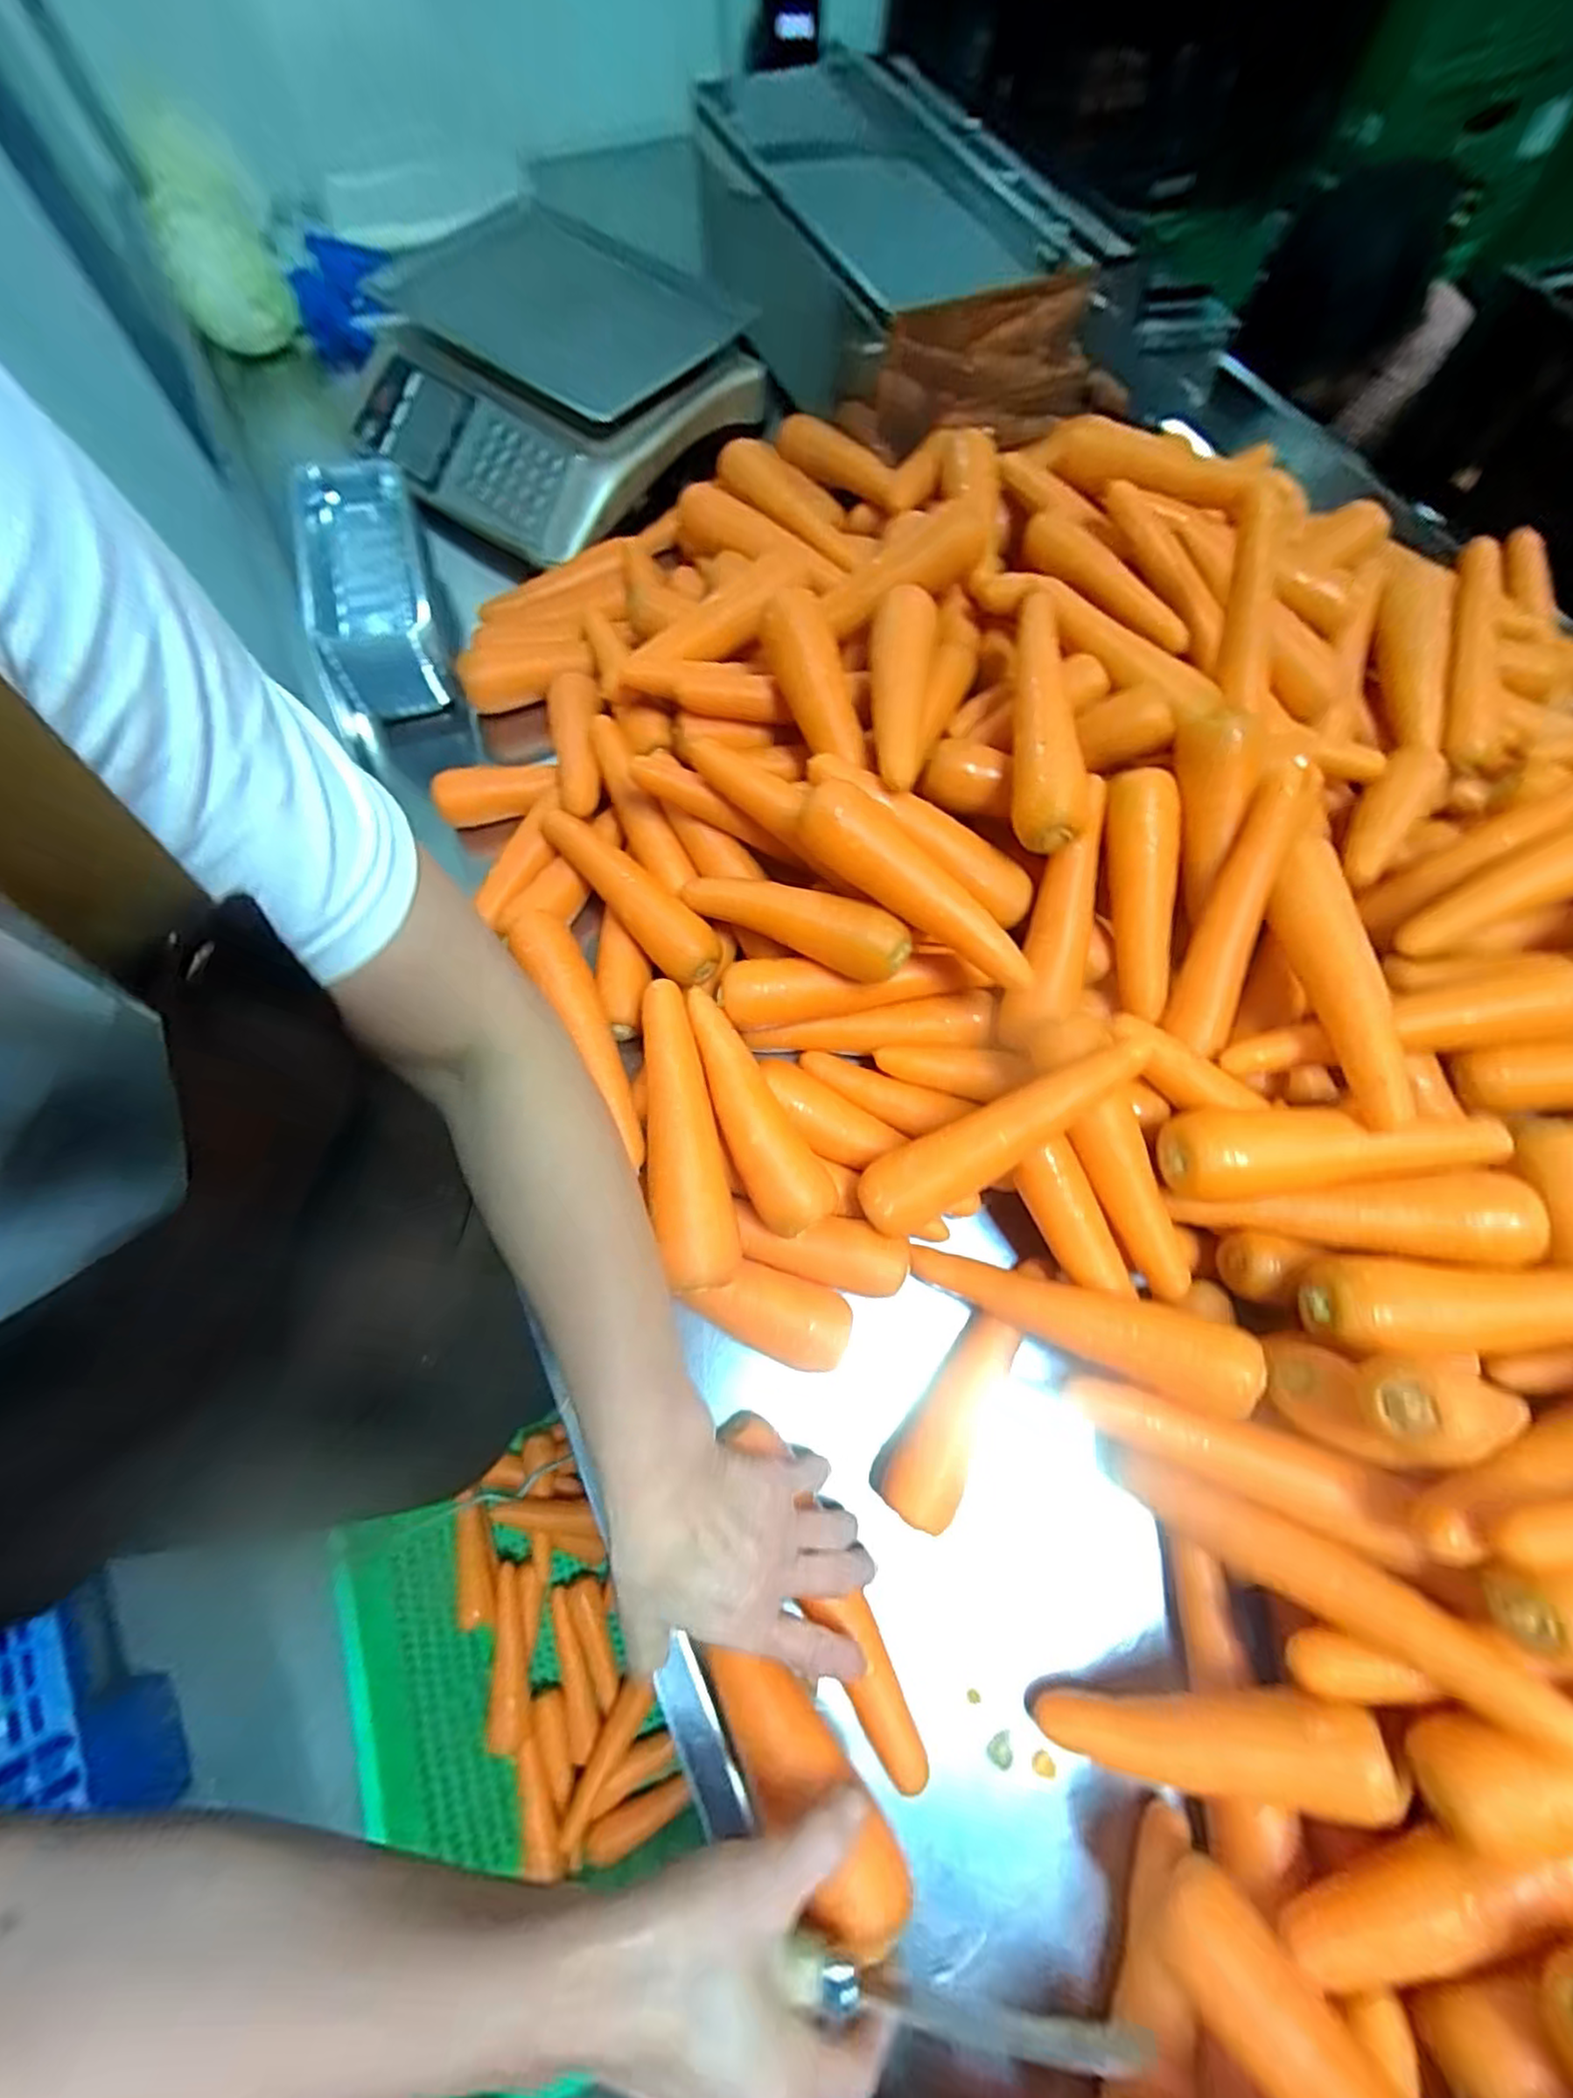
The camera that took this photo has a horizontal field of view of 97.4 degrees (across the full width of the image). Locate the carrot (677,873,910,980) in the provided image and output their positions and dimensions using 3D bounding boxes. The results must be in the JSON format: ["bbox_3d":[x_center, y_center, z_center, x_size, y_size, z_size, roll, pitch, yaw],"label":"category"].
[{"bbox_3d":[0.002,-0.088,0.473,0.168,0.039,0.038,21,69,21],"label":"carrot"}]

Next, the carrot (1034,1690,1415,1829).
[{"bbox_3d":[0.211,0.345,0.347,0.156,0.032,0.041,-14,66,22],"label":"carrot"}]

